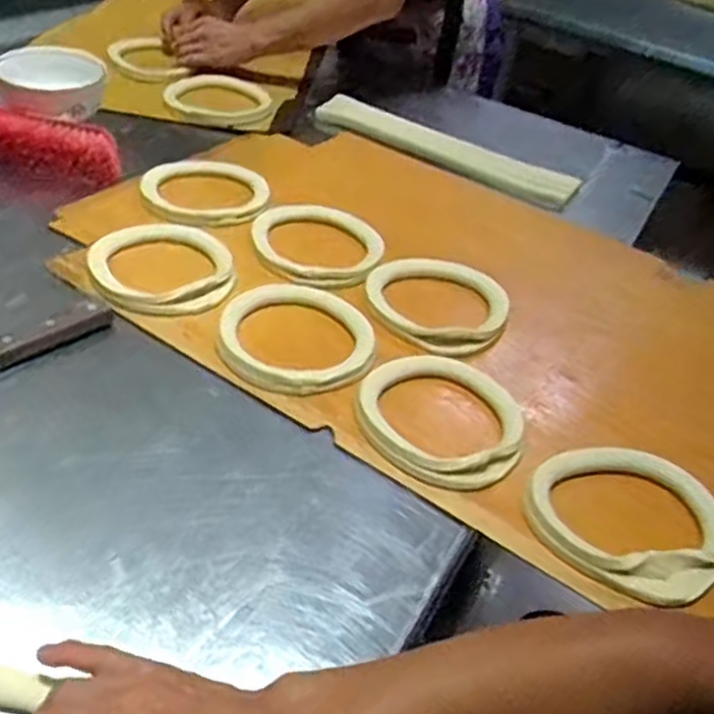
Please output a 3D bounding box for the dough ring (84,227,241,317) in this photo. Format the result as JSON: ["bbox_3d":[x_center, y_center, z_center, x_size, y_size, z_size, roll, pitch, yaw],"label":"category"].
[{"bbox_3d":[-0.207,-0.094,0.766,0.149,0.019,0.149,4,38,-3],"label":"dough ring"}]

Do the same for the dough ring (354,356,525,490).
[{"bbox_3d":[0.075,0.054,0.640,0.146,0.027,0.135,4,38,-3],"label":"dough ring"}]

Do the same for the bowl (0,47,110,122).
[{"bbox_3d":[-0.409,-0.370,0.976,0.141,0.058,0.126,-4,42,-17],"label":"bowl"}]

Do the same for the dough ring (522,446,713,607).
[{"bbox_3d":[0.214,0.123,0.581,0.152,0.016,0.133,16,39,12],"label":"dough ring"}]

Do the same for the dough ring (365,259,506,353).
[{"bbox_3d":[0.084,-0.059,0.774,0.150,0.024,0.150,4,38,-3],"label":"dough ring"}]

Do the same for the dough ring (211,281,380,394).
[{"bbox_3d":[-0.050,-0.023,0.694,0.142,0.025,0.147,4,38,-3],"label":"dough ring"}]

